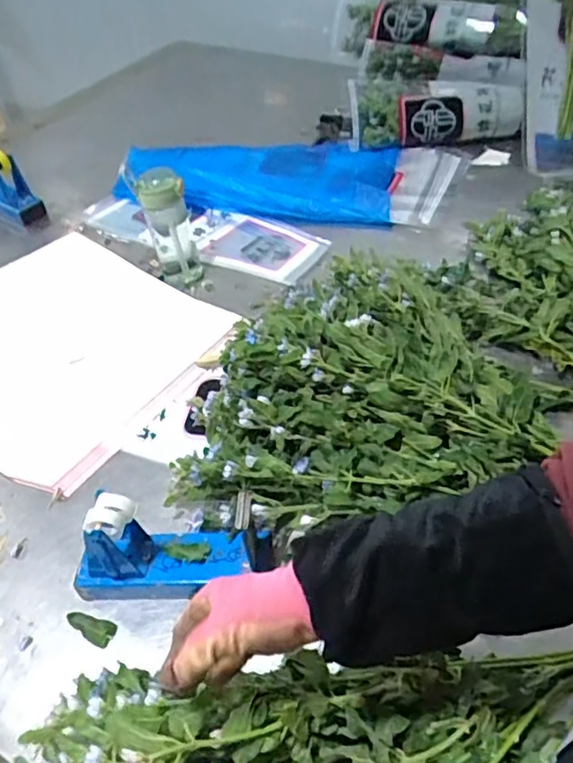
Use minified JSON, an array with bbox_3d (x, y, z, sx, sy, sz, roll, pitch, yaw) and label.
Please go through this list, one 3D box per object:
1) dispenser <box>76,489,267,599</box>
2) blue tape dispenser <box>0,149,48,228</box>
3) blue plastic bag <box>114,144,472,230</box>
[{"bbox_3d":[-0.119,0.163,0.598,0.197,0.111,0.061,-4,45,3],"label":"dispenser"},{"bbox_3d":[-0.566,-0.384,1.152,0.196,0.124,0.063,24,52,27],"label":"blue tape dispenser"},{"bbox_3d":[-0.031,-0.365,1.061,0.653,0.096,0.176,13,48,19],"label":"blue plastic bag"}]

